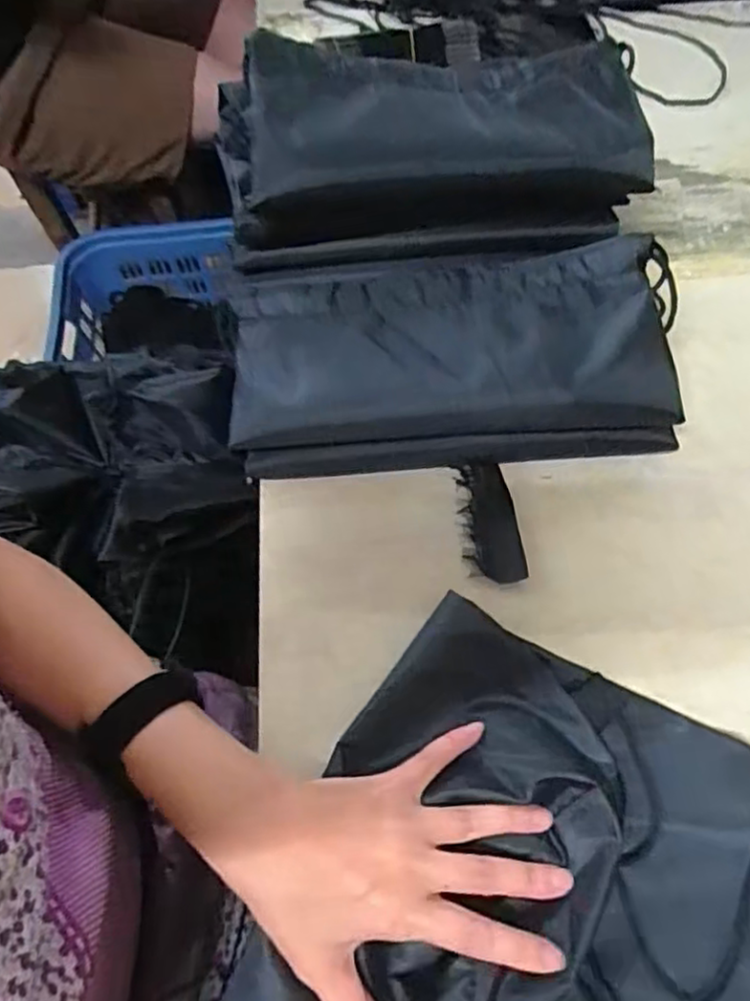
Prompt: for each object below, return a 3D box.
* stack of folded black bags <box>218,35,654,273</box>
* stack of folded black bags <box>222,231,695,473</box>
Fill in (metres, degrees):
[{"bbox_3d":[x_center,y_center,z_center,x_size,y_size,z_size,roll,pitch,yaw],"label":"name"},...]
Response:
[{"bbox_3d":[0.044,-0.257,0.493,0.299,0.108,0.116,-7,63,-2],"label":"stack of folded black bags"},{"bbox_3d":[0.051,-0.098,0.463,0.294,0.080,0.130,-3,63,0],"label":"stack of folded black bags"}]

